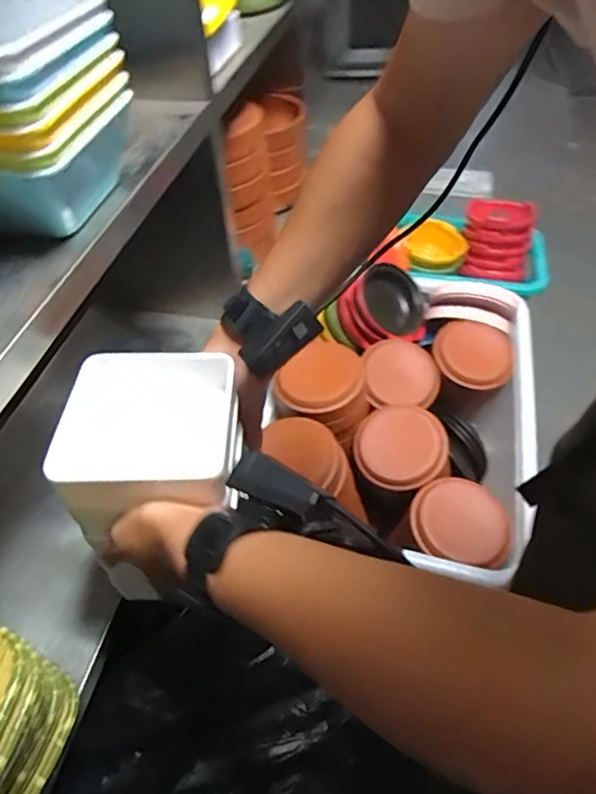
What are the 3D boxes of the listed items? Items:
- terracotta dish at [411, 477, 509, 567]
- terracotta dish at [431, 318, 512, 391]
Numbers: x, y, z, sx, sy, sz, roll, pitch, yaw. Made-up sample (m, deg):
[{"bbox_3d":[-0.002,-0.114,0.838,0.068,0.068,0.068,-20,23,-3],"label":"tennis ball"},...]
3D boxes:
[{"bbox_3d":[0.285,0.213,0.938,0.166,0.040,0.181,-1,50,1],"label":"terracotta dish"},{"bbox_3d":[0.375,-0.090,1.152,0.159,0.028,0.159,-1,73,4],"label":"terracotta dish"}]

